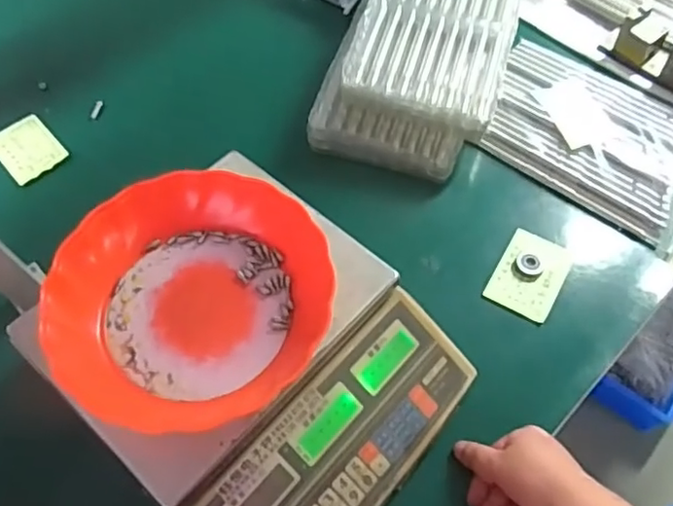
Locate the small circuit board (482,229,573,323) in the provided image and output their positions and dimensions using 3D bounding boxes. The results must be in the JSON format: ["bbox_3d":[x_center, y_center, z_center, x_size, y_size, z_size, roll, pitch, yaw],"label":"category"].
[{"bbox_3d":[0.202,0.022,0.644,0.065,0.006,0.094,28,65,15],"label":"small circuit board"}]

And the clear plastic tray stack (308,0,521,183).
[{"bbox_3d":[0.109,-0.245,0.745,0.189,0.072,0.325,17,63,10],"label":"clear plastic tray stack"}]

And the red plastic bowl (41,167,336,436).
[{"bbox_3d":[-0.108,0.035,0.478,0.212,0.051,0.200,-3,61,-1],"label":"red plastic bowl"}]

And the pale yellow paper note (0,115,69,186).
[{"bbox_3d":[-0.367,-0.124,0.734,0.066,0.006,0.090,-39,67,-18],"label":"pale yellow paper note"}]

